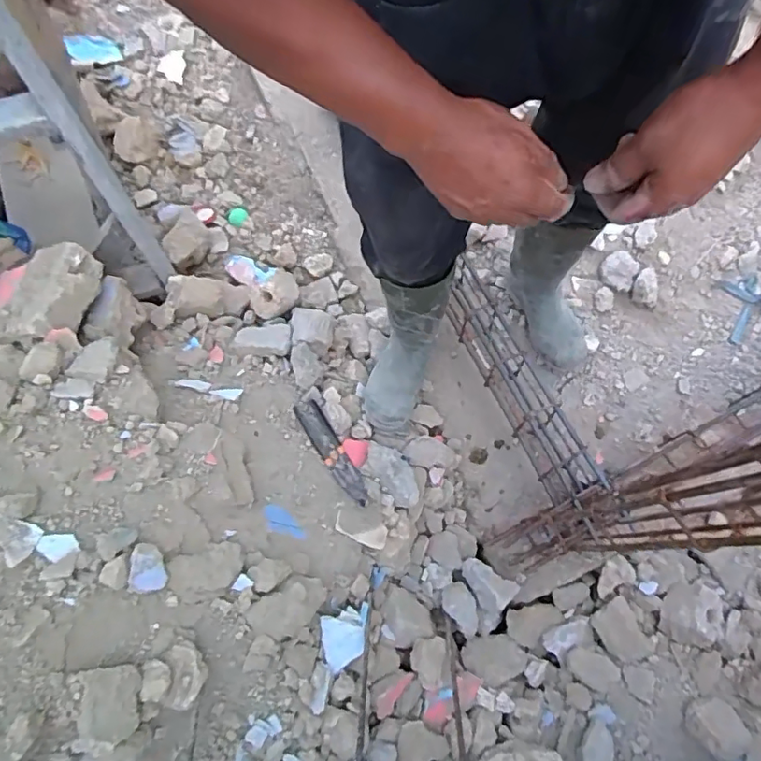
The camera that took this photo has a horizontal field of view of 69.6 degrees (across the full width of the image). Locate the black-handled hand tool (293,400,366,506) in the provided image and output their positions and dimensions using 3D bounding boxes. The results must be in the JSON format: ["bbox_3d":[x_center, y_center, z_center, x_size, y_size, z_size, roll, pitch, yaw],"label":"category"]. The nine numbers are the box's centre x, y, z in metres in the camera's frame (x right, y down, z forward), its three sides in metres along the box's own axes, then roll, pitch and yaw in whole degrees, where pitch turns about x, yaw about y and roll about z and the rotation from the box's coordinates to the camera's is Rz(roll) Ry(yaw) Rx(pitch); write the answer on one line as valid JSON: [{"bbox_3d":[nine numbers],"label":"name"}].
[{"bbox_3d":[-0.091,0.135,1.033,0.047,0.009,0.214,-27,76,-28],"label":"black-handled hand tool"}]

